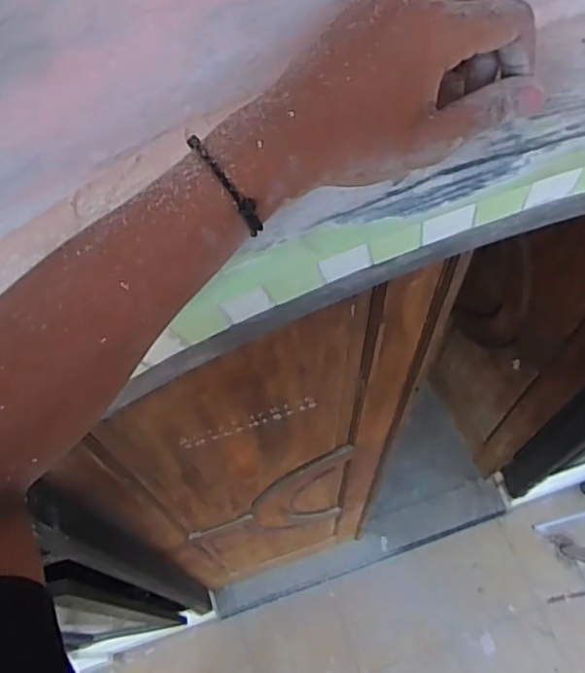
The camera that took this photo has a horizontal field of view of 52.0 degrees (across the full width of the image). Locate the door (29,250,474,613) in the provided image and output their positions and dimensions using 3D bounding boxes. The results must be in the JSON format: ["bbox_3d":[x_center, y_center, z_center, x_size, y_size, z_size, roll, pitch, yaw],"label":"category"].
[{"bbox_3d":[-0.096,0.482,1.616,0.782,1.912,0.074,-22,63,-9],"label":"door"}]

